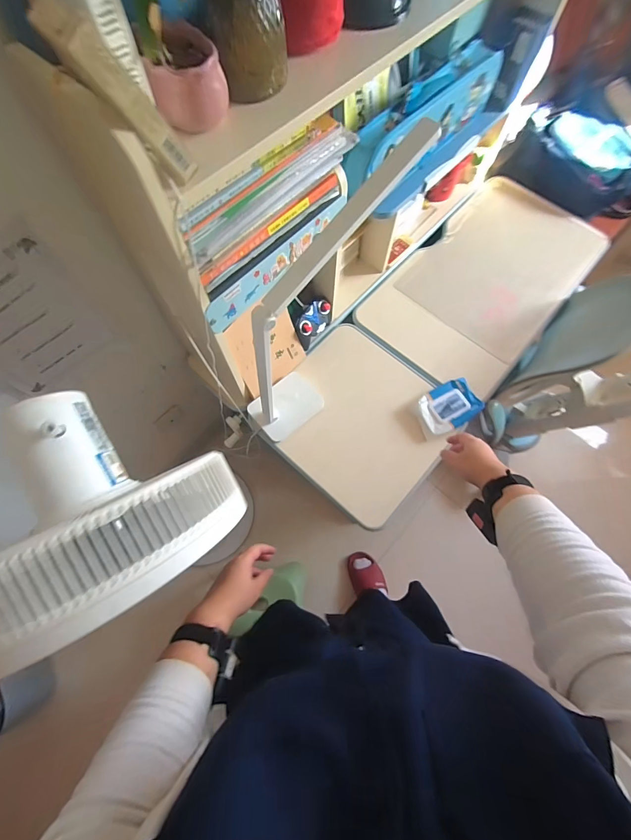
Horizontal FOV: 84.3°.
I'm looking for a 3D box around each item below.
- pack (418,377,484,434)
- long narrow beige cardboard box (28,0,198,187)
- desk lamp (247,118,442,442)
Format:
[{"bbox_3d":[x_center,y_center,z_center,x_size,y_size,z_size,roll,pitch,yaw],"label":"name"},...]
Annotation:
[{"bbox_3d":[0.339,-0.036,0.884,0.152,0.030,0.108,-31,74,-11],"label":"pack"},{"bbox_3d":[-0.172,-0.292,0.324,0.032,0.149,0.051,-40,74,10],"label":"long narrow beige cardboard box"},{"bbox_3d":[0.003,-0.178,0.645,0.349,0.539,0.108,-42,76,-14],"label":"desk lamp"}]

